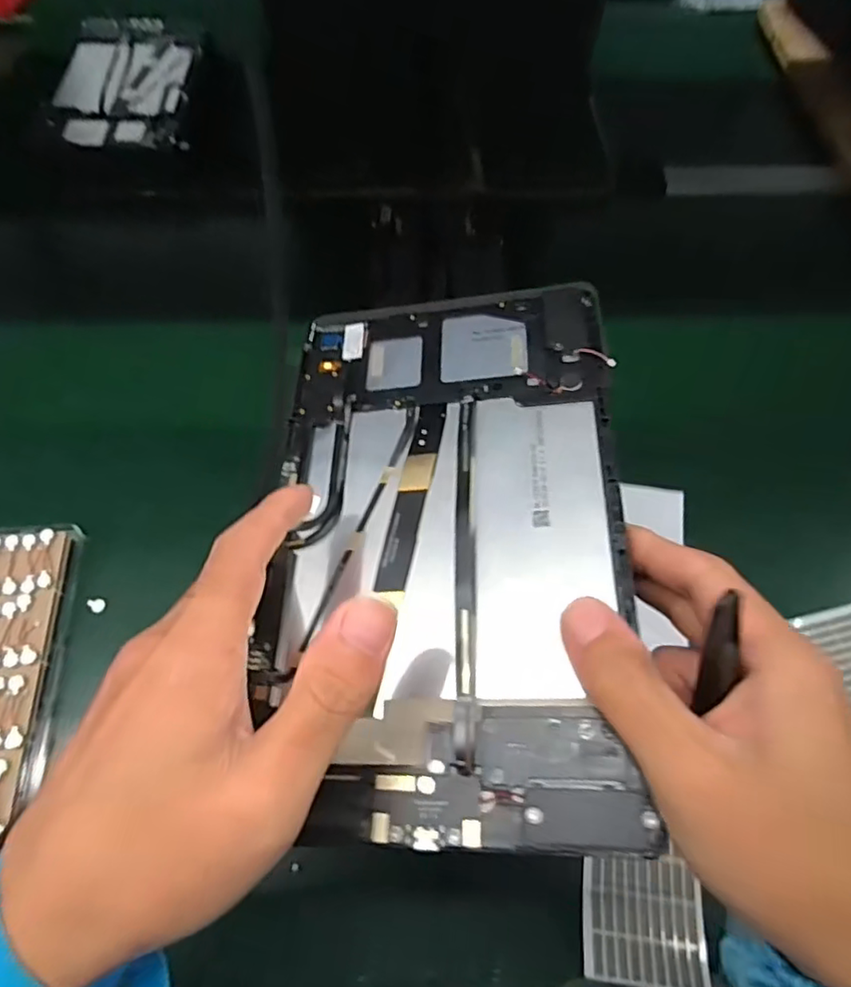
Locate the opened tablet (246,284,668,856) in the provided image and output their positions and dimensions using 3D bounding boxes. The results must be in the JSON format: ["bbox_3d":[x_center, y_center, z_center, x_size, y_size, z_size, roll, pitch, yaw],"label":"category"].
[{"bbox_3d":[0.006,0.009,0.257,0.146,0.014,0.240,-5,60,12],"label":"opened tablet"}]

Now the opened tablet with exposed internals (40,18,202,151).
[{"bbox_3d":[-0.338,-0.464,0.678,0.153,0.023,0.231,-3,63,-4],"label":"opened tablet with exposed internals"}]

